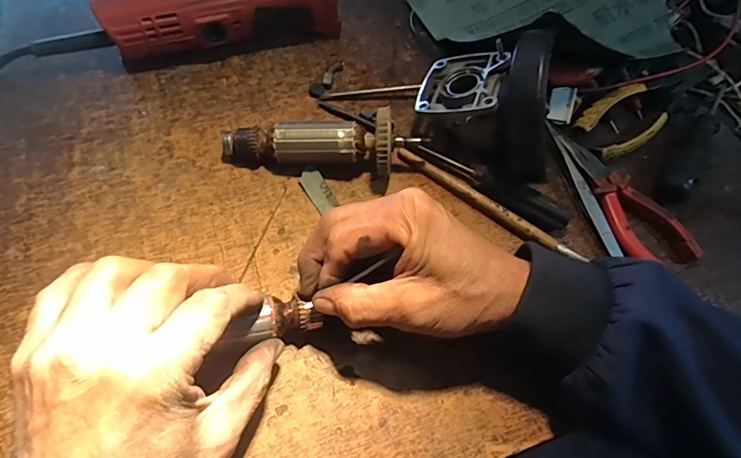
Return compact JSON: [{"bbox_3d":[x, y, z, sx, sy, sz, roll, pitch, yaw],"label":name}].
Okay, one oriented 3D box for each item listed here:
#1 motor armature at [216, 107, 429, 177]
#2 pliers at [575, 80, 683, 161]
[{"bbox_3d":[-0.039,-0.069,0.335,0.147,0.045,0.047,2,62,-1],"label":"motor armature"},{"bbox_3d":[0.232,-0.102,0.388,0.118,0.018,0.048,-29,66,-17],"label":"pliers"}]

